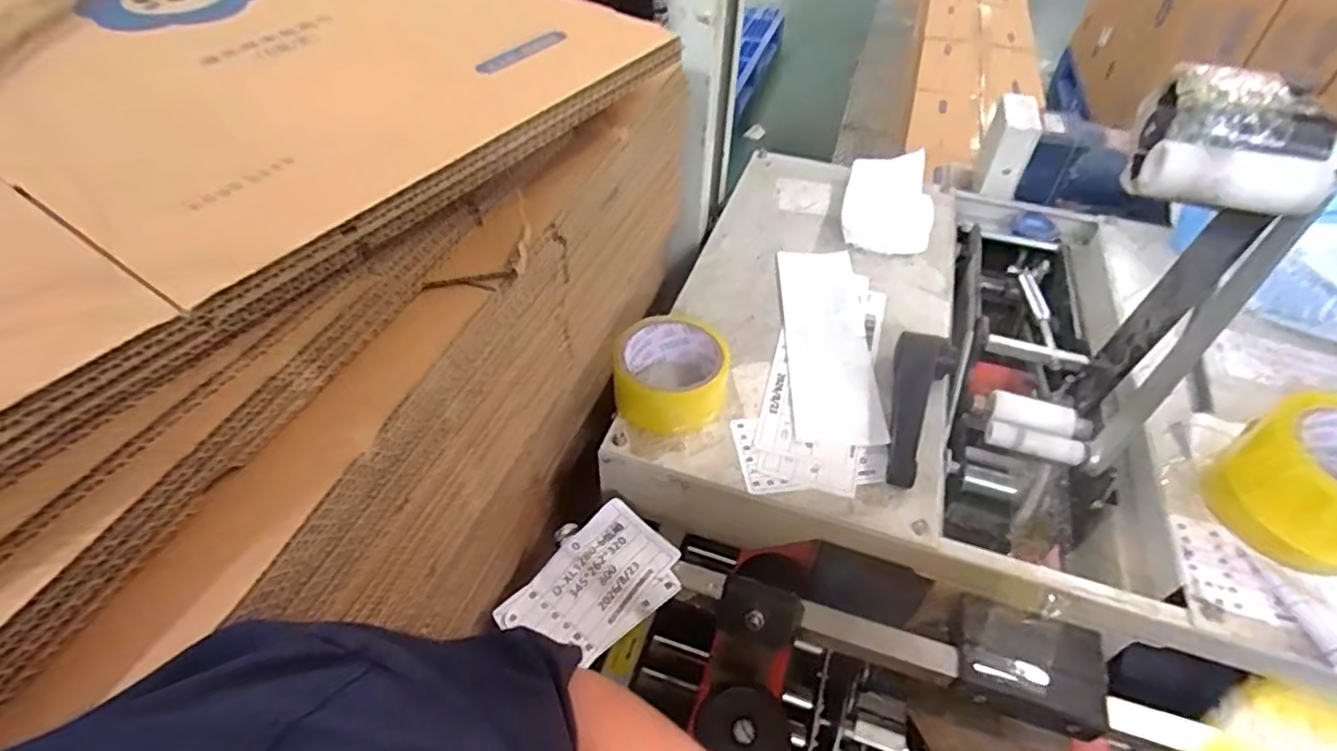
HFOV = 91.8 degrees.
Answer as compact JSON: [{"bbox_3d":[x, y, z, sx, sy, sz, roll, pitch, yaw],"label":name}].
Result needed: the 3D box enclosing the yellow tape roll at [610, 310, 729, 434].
[{"bbox_3d":[0.001,0.002,0.533,0.089,0.055,0.102,-4,47,-5],"label":"yellow tape roll"}]

